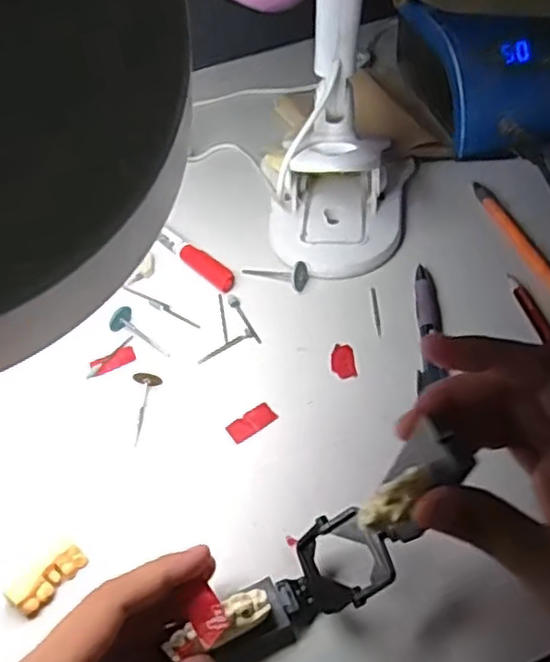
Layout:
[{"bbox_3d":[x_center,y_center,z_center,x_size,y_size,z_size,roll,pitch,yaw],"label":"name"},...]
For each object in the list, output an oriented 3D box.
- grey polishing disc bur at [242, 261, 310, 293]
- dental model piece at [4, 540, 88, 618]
[{"bbox_3d":[0.000,-0.039,0.478,0.048,0.016,0.015,7,51,25],"label":"grey polishing disc bur"},{"bbox_3d":[-0.114,0.124,0.345,0.014,0.017,0.039,30,59,27],"label":"dental model piece"}]

